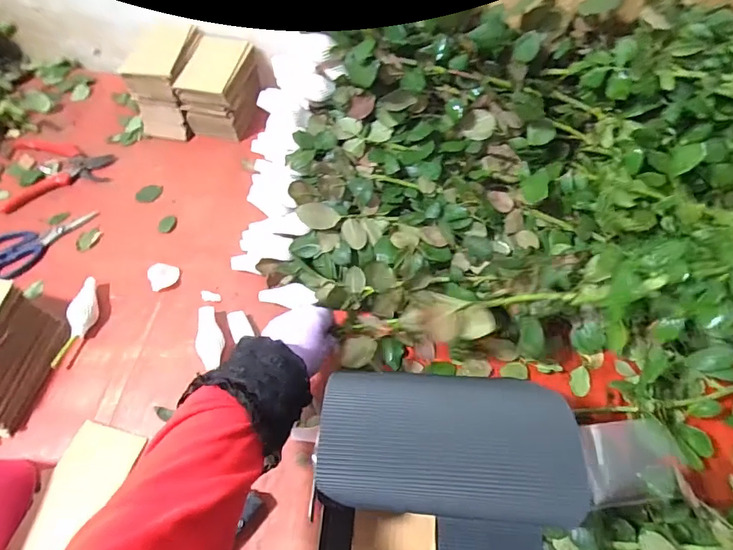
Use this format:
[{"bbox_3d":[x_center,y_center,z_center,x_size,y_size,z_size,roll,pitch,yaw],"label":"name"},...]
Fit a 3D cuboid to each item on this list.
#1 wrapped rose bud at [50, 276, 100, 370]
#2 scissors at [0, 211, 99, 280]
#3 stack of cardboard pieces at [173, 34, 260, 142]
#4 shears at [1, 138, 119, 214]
[{"bbox_3d":[-0.386,0.063,0.611,0.028,0.030,0.125,9,60,-1],"label":"wrapped rose bud"},{"bbox_3d":[-0.480,-0.045,0.675,0.159,0.018,0.087,-29,64,-25],"label":"scissors"},{"bbox_3d":[-0.240,-0.316,0.770,0.098,0.099,0.137,14,61,8],"label":"stack of cardboard pieces"},{"bbox_3d":[-0.506,-0.181,0.752,0.156,0.016,0.156,-14,62,-7],"label":"shears"}]

